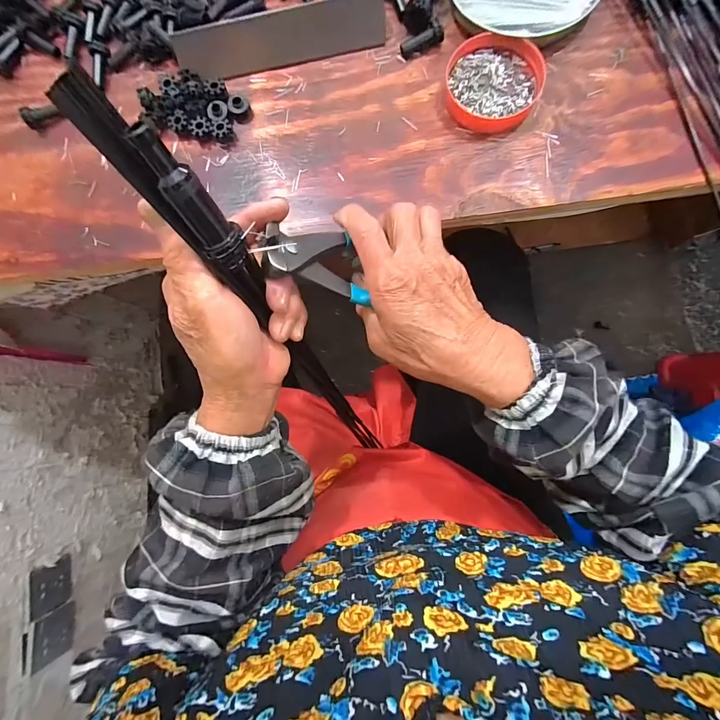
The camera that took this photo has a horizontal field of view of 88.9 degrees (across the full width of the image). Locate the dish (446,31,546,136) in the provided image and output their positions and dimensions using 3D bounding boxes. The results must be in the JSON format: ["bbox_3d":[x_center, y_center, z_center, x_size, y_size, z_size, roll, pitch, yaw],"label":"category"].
[{"bbox_3d":[0.113,-0.234,0.311,0.076,0.013,0.076,-1,83,4],"label":"dish"}]

